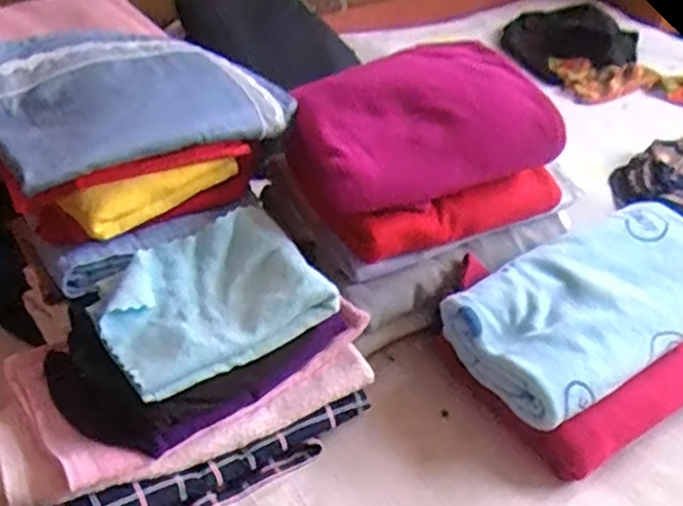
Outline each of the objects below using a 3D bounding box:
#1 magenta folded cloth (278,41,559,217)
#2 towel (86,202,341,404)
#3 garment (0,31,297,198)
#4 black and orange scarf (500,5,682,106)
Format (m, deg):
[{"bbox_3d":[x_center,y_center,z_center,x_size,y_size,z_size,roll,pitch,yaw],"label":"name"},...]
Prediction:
[{"bbox_3d":[0.084,-0.142,0.758,0.266,0.103,0.177,-14,41,-19],"label":"magenta folded cloth"},{"bbox_3d":[-0.126,0.040,0.658,0.200,0.051,0.149,-24,45,-29],"label":"towel"},{"bbox_3d":[-0.223,-0.167,0.710,0.279,0.076,0.203,-28,47,-32],"label":"garment"},{"bbox_3d":[0.525,-0.380,1.341,0.443,0.091,0.204,18,41,19],"label":"black and orange scarf"}]

